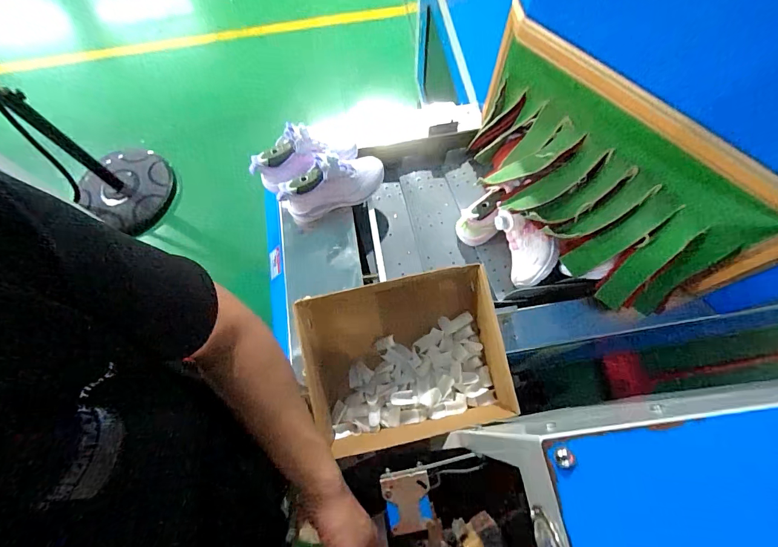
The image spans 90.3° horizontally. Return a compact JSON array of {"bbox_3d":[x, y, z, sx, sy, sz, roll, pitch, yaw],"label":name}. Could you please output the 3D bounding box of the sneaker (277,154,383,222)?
[{"bbox_3d":[-0.110,-0.188,0.797,0.223,0.112,0.072,-33,71,-10],"label":"sneaker"}]

